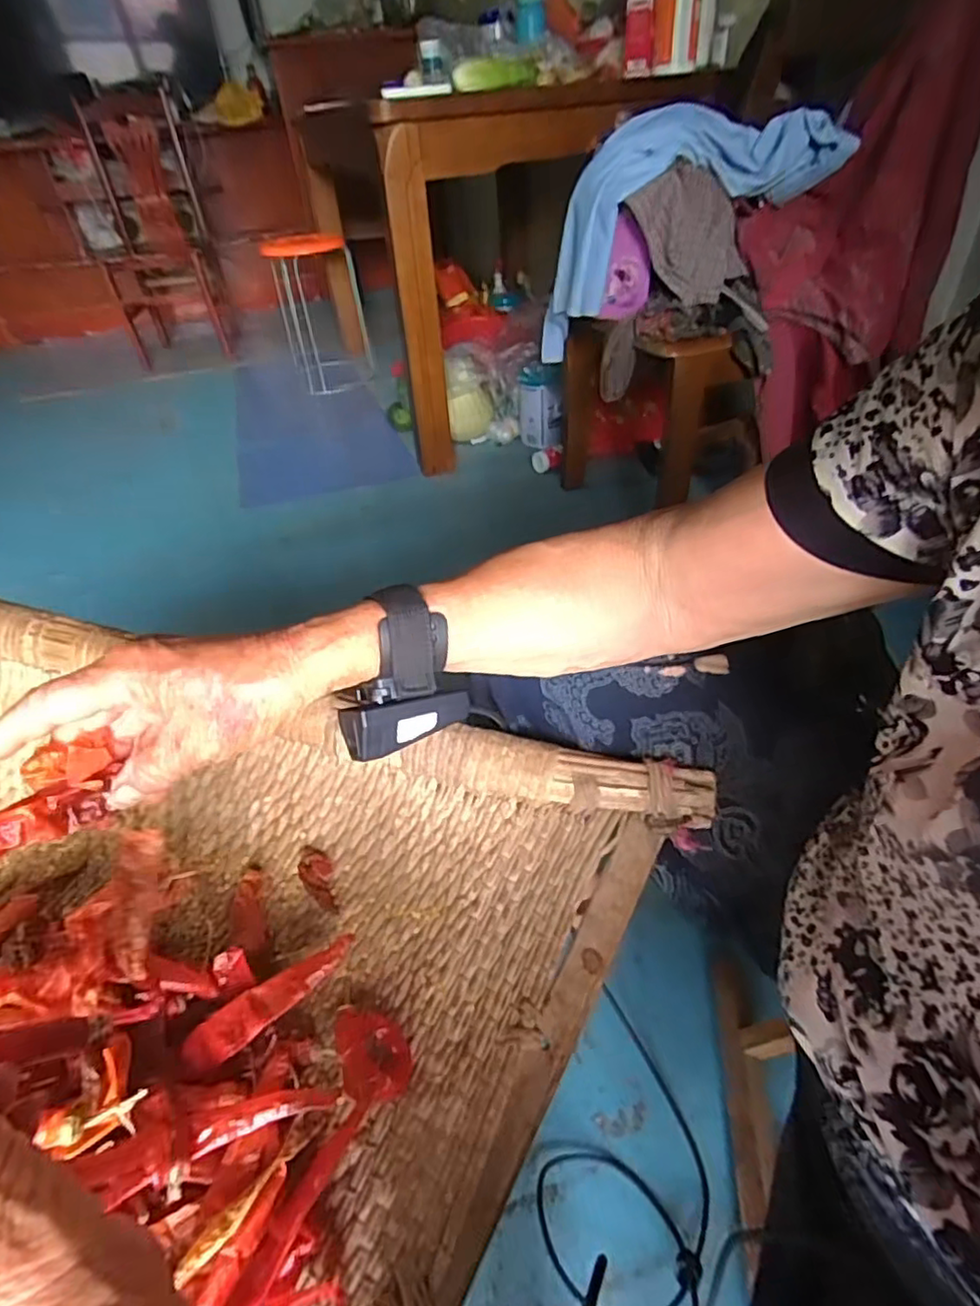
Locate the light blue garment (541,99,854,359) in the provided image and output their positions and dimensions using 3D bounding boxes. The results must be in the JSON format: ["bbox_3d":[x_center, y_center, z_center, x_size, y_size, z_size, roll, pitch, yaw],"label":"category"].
[{"bbox_3d":[0.341,-0.722,1.140,0.468,0.361,0.189,-5,41,0],"label":"light blue garment"}]

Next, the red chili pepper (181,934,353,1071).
[{"bbox_3d":[-0.110,0.177,0.325,0.088,0.016,0.021,-23,44,-20],"label":"red chili pepper"}]

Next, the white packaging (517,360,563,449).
[{"bbox_3d":[0.137,-0.659,1.726,0.114,0.230,0.081,-1,41,5],"label":"white packaging"}]

